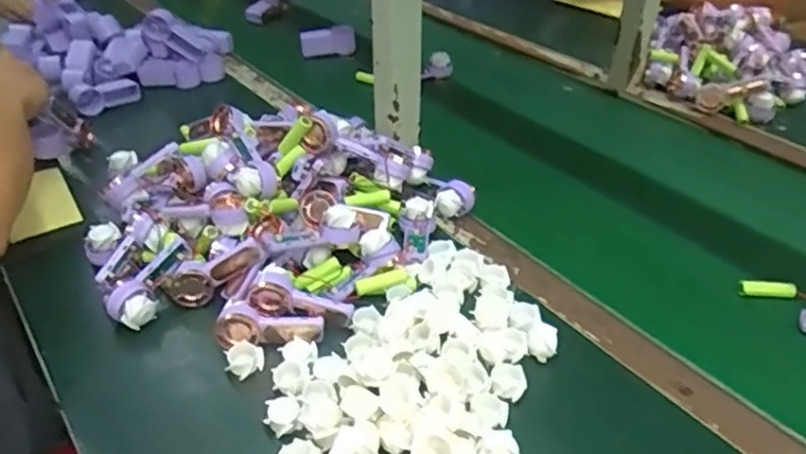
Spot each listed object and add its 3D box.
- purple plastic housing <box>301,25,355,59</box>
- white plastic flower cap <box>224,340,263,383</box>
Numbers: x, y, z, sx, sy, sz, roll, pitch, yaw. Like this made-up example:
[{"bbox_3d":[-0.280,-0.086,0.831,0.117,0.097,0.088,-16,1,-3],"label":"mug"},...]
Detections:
[{"bbox_3d":[-0.131,-0.324,1.130,0.103,0.049,0.021,-20,42,-25],"label":"purple plastic housing"},{"bbox_3d":[-0.137,0.118,0.556,0.032,0.028,0.035,-17,40,-21],"label":"white plastic flower cap"}]

